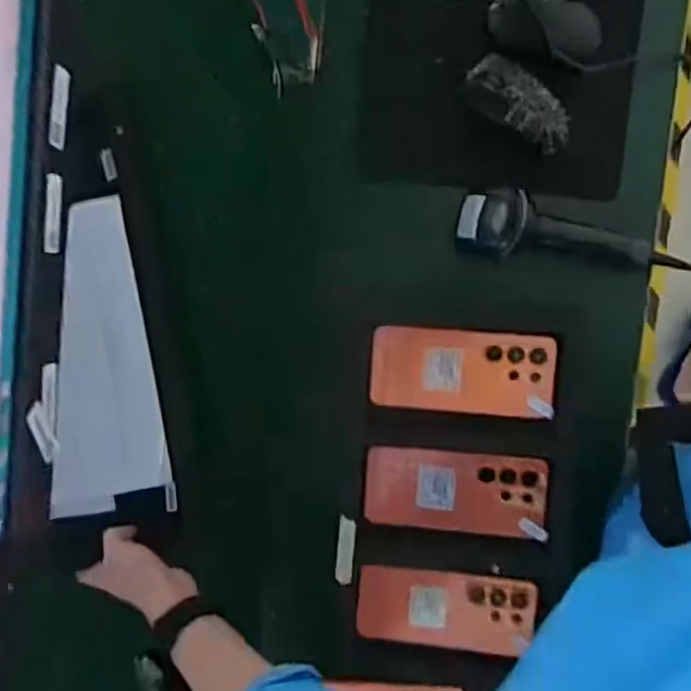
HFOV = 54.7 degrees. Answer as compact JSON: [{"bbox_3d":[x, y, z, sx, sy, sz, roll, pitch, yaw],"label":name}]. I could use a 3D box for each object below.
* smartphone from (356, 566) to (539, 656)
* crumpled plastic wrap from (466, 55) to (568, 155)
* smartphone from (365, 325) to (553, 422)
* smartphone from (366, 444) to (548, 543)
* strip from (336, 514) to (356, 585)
[{"bbox_3d":[0.096,0.254,0.643,0.166,0.013,0.070,3,95,7],"label":"smartphone"},{"bbox_3d":[0.164,-0.229,0.632,0.110,0.025,0.046,38,98,3],"label":"crumpled plastic wrap"},{"bbox_3d":[0.110,0.025,0.628,0.168,0.009,0.077,5,95,7],"label":"smartphone"},{"bbox_3d":[0.105,0.140,0.635,0.169,0.011,0.076,3,95,7],"label":"smartphone"},{"bbox_3d":[0.000,0.198,0.645,0.016,0.004,0.064,5,90,8],"label":"strip"}]

